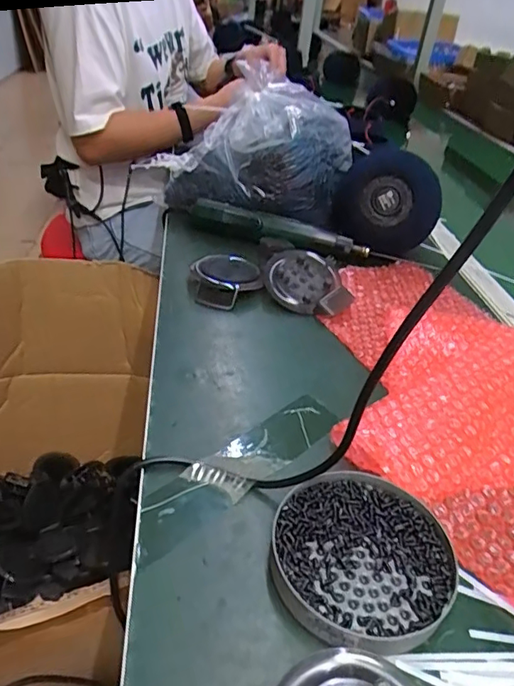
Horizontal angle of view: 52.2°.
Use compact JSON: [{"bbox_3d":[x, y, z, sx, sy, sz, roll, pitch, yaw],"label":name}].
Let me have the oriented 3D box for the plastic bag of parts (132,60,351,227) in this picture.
[{"bbox_3d":[-0.001,-0.267,0.736,0.249,0.140,0.143,14,36,9],"label":"plastic bag of parts"}]

